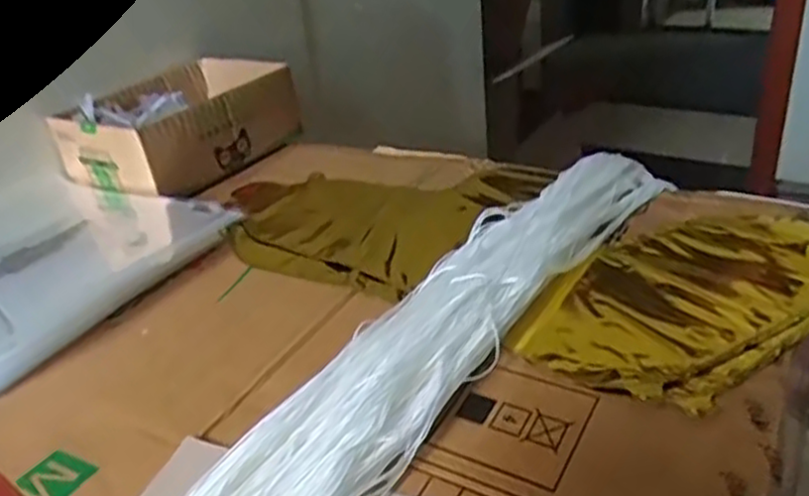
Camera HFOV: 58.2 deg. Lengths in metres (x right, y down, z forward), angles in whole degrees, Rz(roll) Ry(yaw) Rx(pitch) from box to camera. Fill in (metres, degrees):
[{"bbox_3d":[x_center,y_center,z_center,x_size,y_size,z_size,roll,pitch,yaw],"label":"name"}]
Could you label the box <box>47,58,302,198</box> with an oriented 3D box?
[{"bbox_3d":[-0.207,-0.117,0.684,0.142,0.064,0.195,14,36,33],"label":"box"}]

